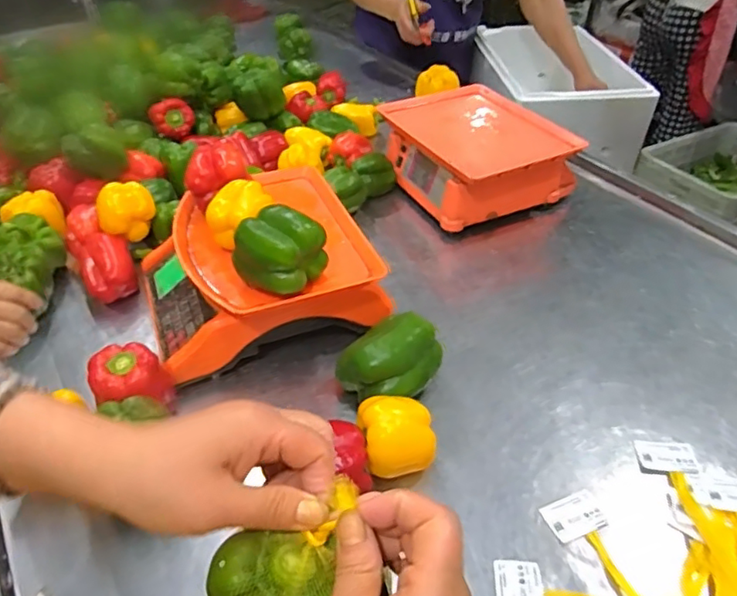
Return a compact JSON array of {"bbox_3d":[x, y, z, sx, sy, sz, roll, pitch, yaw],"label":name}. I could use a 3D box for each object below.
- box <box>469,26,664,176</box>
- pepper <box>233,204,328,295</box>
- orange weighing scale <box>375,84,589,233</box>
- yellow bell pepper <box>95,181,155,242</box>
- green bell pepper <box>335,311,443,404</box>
[{"bbox_3d":[0.497,-0.611,1.673,0.353,0.219,0.635,-5,42,-6],"label":"box"},{"bbox_3d":[-0.100,-0.045,0.646,0.088,0.090,0.075,26,47,26],"label":"pepper"},{"bbox_3d":[0.186,-0.258,1.035,0.253,0.133,0.308,-18,45,-21],"label":"orange weighing scale"},{"bbox_3d":[-0.365,-0.132,0.870,0.081,0.066,0.069,-16,44,-18],"label":"yellow bell pepper"},{"bbox_3d":[0.025,0.077,0.678,0.092,0.090,0.109,32,50,31],"label":"green bell pepper"}]

